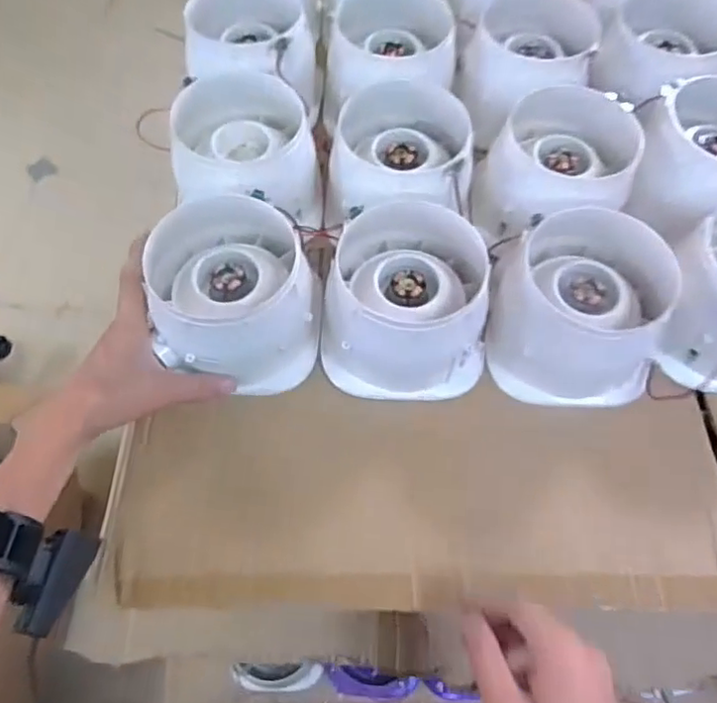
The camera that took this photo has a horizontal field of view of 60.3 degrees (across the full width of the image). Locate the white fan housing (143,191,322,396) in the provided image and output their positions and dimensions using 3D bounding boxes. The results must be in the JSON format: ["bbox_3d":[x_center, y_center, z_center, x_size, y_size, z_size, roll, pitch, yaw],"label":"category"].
[{"bbox_3d":[-0.095,-0.044,0.489,0.125,0.092,0.122,12,62,5],"label":"white fan housing"}]

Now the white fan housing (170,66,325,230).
[{"bbox_3d":[-0.094,-0.182,0.564,0.122,0.094,0.131,1,61,-1],"label":"white fan housing"}]

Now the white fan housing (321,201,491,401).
[{"bbox_3d":[0.041,-0.046,0.503,0.133,0.089,0.147,6,61,2],"label":"white fan housing"}]

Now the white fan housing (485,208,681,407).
[{"bbox_3d":[0.177,-0.036,0.493,0.134,0.104,0.121,11,61,5],"label":"white fan housing"}]

